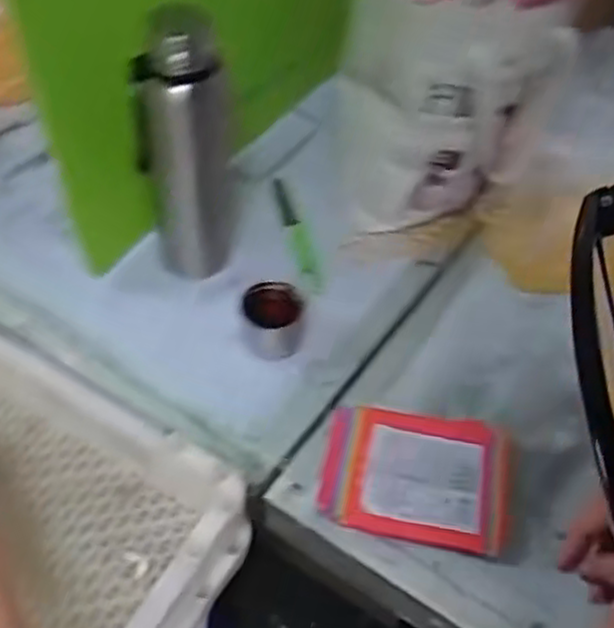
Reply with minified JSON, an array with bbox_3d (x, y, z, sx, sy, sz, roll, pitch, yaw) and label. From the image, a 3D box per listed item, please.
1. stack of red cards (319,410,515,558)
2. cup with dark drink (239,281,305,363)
[{"bbox_3d":[0.091,0.131,0.642,0.152,0.011,0.114,9,49,4],"label":"stack of red cards"},{"bbox_3d":[-0.032,0.006,0.743,0.058,0.055,0.050,3,49,-1],"label":"cup with dark drink"}]

